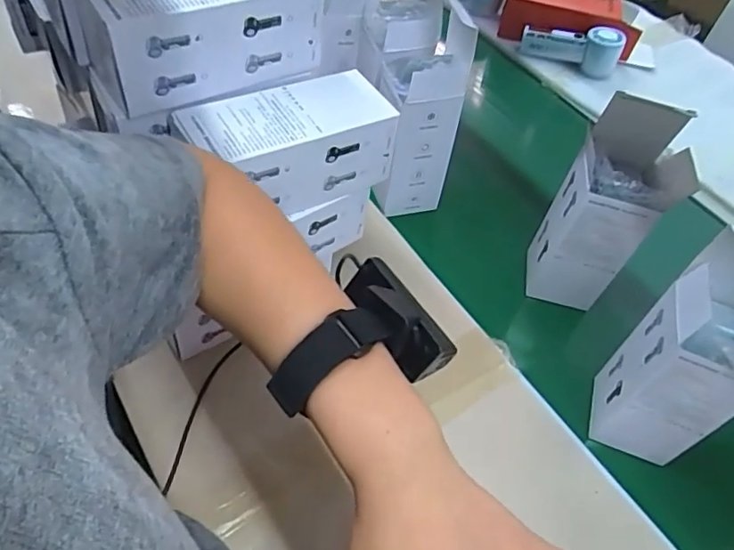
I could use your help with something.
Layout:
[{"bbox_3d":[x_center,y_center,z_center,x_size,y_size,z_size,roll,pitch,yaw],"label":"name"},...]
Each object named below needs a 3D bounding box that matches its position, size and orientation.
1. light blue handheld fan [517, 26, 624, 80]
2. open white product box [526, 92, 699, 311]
[{"bbox_3d":[0.335,-0.374,0.918,0.146,0.062,0.051,28,53,18],"label":"light blue handheld fan"},{"bbox_3d":[0.238,-0.064,0.563,0.101,0.217,0.065,21,51,13],"label":"open white product box"}]

